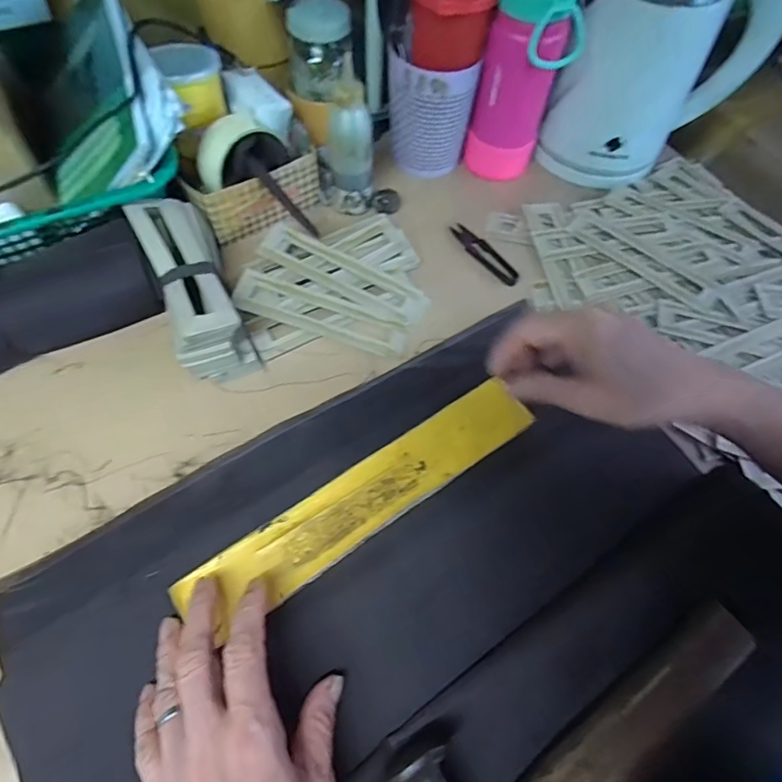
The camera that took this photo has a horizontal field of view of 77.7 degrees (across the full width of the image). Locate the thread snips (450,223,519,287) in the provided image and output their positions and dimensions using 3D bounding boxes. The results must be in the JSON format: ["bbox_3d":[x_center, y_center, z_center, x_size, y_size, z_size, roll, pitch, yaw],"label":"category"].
[{"bbox_3d":[0.096,-0.141,0.500,0.024,0.010,0.094,-26,66,-17],"label":"thread snips"}]

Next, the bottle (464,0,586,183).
[{"bbox_3d":[0.130,-0.307,0.481,0.061,0.210,0.076,-31,68,-19],"label":"bottle"}]

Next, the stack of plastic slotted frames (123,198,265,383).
[{"bbox_3d":[-0.169,-0.093,0.414,0.056,0.064,0.164,-20,65,-14],"label":"stack of plastic slotted frames"}]

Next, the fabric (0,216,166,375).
[{"bbox_3d":[-0.323,-0.048,0.388,0.267,0.068,0.071,-26,66,-17],"label":"fabric"}]

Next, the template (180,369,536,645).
[{"bbox_3d":[-0.011,0.070,0.337,0.255,0.008,0.047,-32,69,-17],"label":"template"}]

